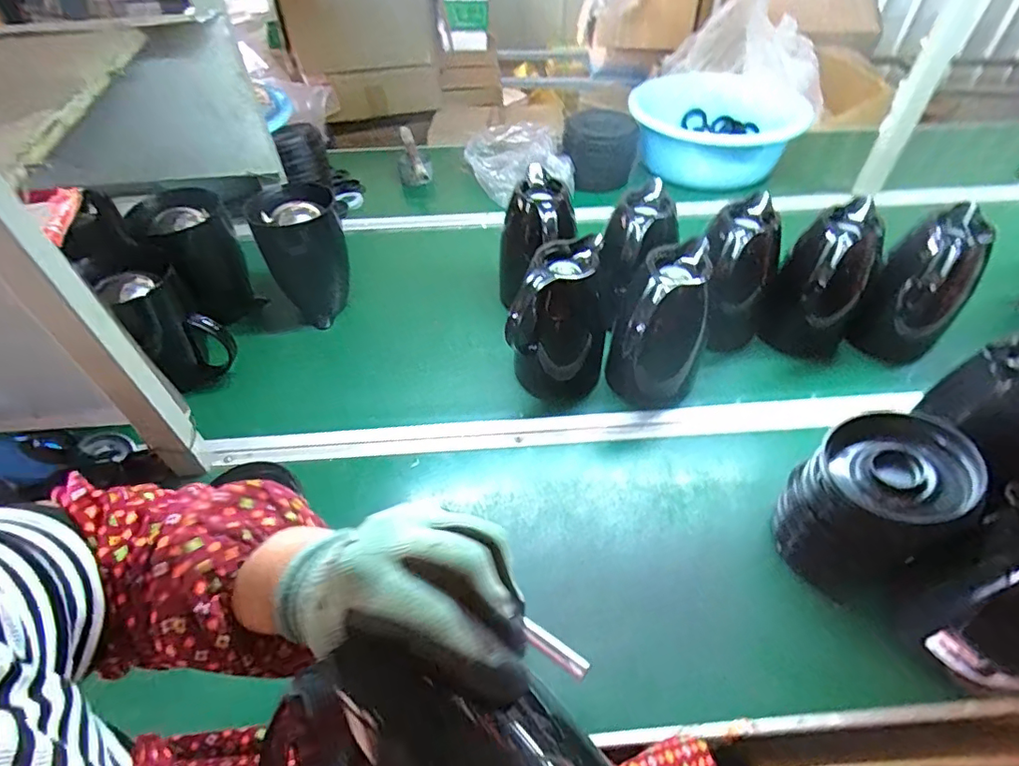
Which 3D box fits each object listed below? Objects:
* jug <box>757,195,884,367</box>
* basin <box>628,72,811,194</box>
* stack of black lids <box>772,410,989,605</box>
[{"bbox_3d":[0.443,-0.132,0.755,0.139,0.204,0.114,-25,52,-20],"label":"jug"},{"bbox_3d":[0.445,-0.583,1.188,0.342,0.111,0.331,6,48,6],"label":"basin"},{"bbox_3d":[0.361,0.124,0.536,0.106,0.184,0.125,-20,50,-17],"label":"stack of black lids"}]

